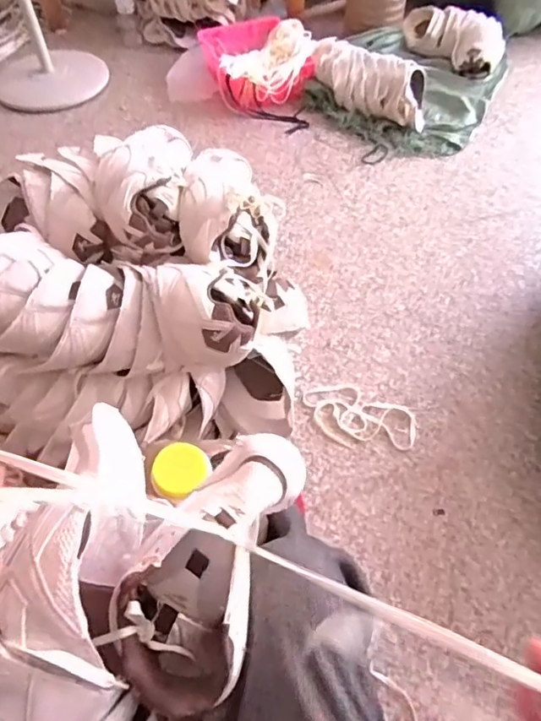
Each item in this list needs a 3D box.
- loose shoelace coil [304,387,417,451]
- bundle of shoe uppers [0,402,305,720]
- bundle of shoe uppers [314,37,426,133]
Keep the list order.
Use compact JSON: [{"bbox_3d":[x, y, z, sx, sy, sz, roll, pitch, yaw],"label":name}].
[{"bbox_3d":[0.172,0.115,1.030,0.226,0.018,0.126,22,58,15],"label":"loose shoelace coil"},{"bbox_3d":[-0.139,0.208,0.413,0.237,0.167,0.338,19,59,9],"label":"bundle of shoe uppers"},{"bbox_3d":[0.306,-0.859,1.615,0.387,0.135,0.173,21,58,14],"label":"bundle of shoe uppers"}]

